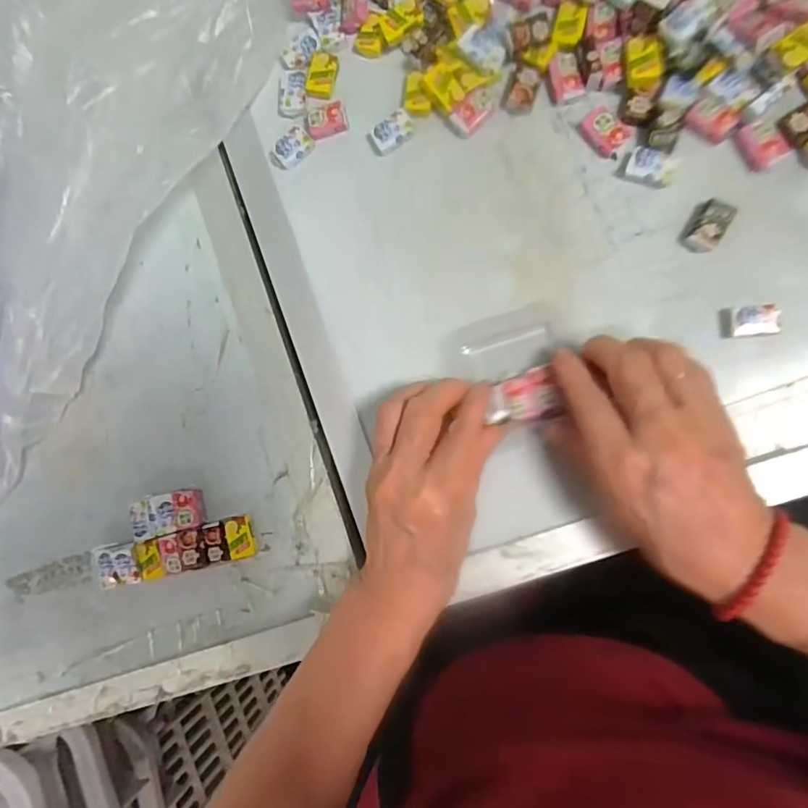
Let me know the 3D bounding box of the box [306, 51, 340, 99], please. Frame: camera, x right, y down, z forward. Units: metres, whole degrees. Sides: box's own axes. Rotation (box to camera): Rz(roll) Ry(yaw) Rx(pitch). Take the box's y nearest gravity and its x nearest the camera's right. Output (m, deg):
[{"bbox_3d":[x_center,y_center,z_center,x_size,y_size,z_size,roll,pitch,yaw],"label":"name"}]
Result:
[{"bbox_3d":[-0.052,-0.212,0.344,0.017,0.005,0.027,16,91,11],"label":"box"}]

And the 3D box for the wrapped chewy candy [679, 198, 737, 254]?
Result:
[{"bbox_3d":[0.172,-0.101,0.302,0.020,0.007,0.029,28,93,11],"label":"wrapped chewy candy"}]

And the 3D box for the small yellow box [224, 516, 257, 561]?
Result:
[{"bbox_3d":[-0.105,0.086,0.345,0.017,0.008,0.025,-14,85,10],"label":"small yellow box"}]

